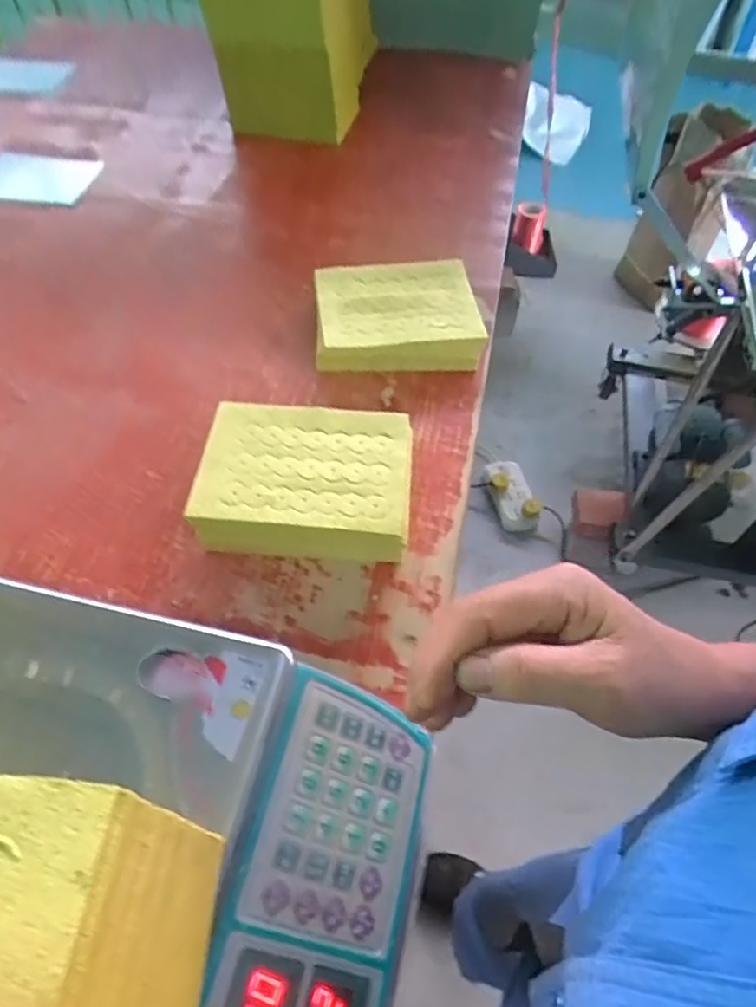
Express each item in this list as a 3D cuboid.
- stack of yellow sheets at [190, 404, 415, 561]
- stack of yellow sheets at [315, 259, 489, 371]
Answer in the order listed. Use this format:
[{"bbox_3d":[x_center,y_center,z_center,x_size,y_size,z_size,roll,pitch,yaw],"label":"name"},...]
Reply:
[{"bbox_3d":[-0.057,-0.018,0.503,0.163,0.050,0.118,4,56,1],"label":"stack of yellow sheets"},{"bbox_3d":[0.020,-0.193,0.620,0.160,0.034,0.120,-1,56,-3],"label":"stack of yellow sheets"}]

